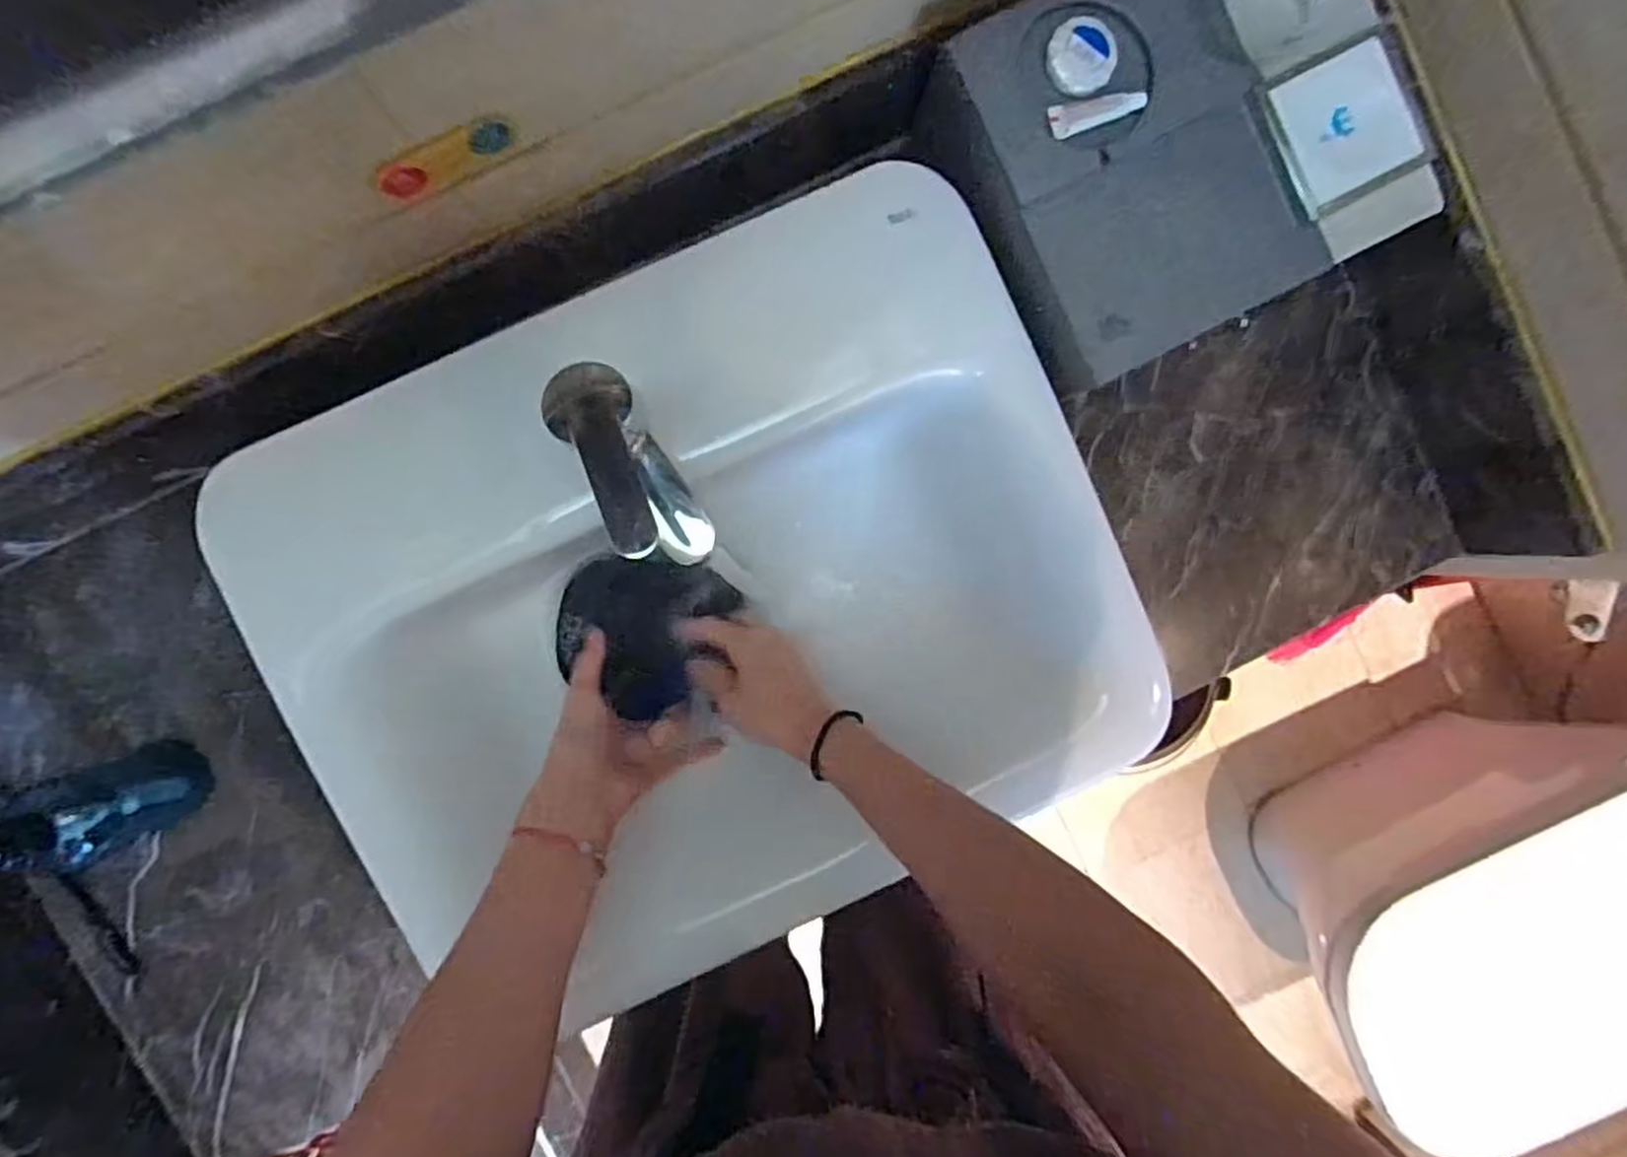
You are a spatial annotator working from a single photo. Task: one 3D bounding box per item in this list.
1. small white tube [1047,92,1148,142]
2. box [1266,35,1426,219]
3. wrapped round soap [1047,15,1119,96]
[{"bbox_3d":[0.174,-0.286,0.467,0.058,0.007,0.020,-14,93,-3],"label":"small white tube"},{"bbox_3d":[0.329,-0.281,0.474,0.081,0.012,0.077,-27,94,-2],"label":"box"},{"bbox_3d":[0.164,-0.317,0.462,0.040,0.008,0.046,42,89,-4],"label":"wrapped round soap"}]

